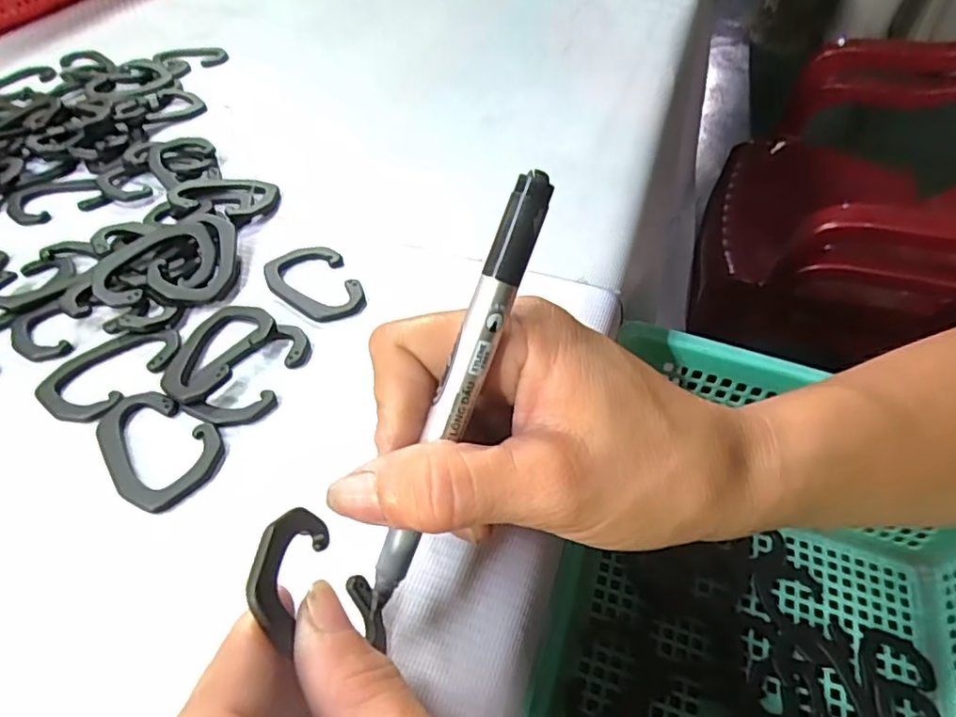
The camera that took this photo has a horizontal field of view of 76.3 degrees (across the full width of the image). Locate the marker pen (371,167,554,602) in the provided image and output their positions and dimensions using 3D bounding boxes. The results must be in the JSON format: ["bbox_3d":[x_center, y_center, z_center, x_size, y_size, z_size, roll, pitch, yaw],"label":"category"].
[{"bbox_3d":[-0.006,0.011,0.154,0.009,0.117,0.008,25,10,21],"label":"marker pen"}]

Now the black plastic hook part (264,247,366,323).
[{"bbox_3d":[-0.073,-0.033,0.272,0.035,0.004,0.051,-23,51,-19],"label":"black plastic hook part"}]

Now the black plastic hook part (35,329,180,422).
[{"bbox_3d":[-0.145,0.003,0.240,0.033,0.004,0.051,21,51,19],"label":"black plastic hook part"}]

